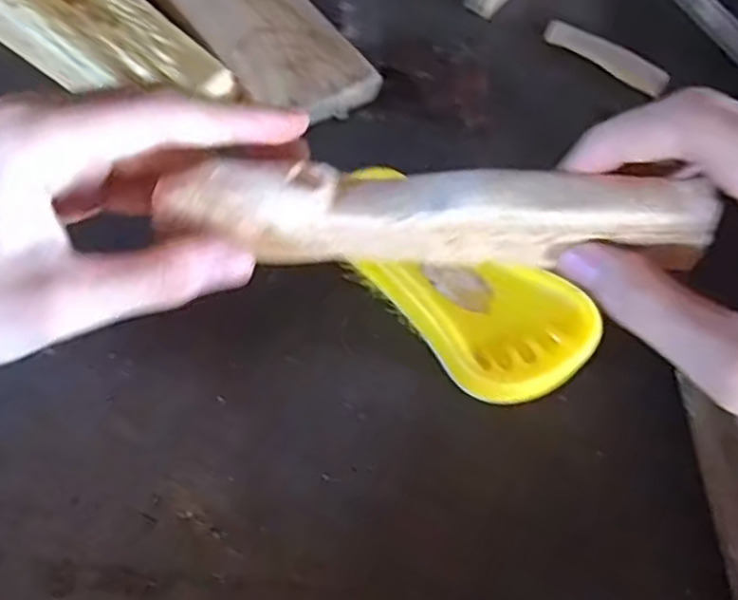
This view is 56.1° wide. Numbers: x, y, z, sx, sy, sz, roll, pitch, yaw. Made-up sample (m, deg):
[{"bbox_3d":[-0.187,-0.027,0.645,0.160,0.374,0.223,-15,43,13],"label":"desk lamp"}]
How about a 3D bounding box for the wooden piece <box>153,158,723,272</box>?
[{"bbox_3d":[0.017,-0.027,0.233,0.177,0.037,0.021,3,66,11],"label":"wooden piece"}]

